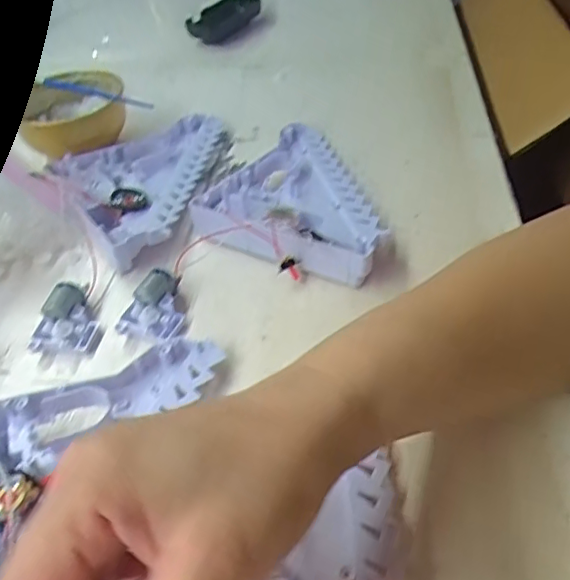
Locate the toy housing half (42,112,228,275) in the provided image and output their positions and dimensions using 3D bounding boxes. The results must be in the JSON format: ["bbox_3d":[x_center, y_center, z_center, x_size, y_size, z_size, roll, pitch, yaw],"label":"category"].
[{"bbox_3d":[-0.122,-0.093,0.458,0.106,0.027,0.182,4,46,10],"label":"toy housing half"}]

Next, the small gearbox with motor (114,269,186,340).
[{"bbox_3d":[-0.081,0.007,0.362,0.034,0.016,0.045,4,46,10],"label":"small gearbox with motor"}]

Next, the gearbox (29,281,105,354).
[{"bbox_3d":[-0.135,0.019,0.362,0.035,0.020,0.045,-1,45,6],"label":"gearbox"}]

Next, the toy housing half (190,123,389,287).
[{"bbox_3d":[0.022,-0.078,0.427,0.131,0.031,0.153,15,49,21],"label":"toy housing half"}]

